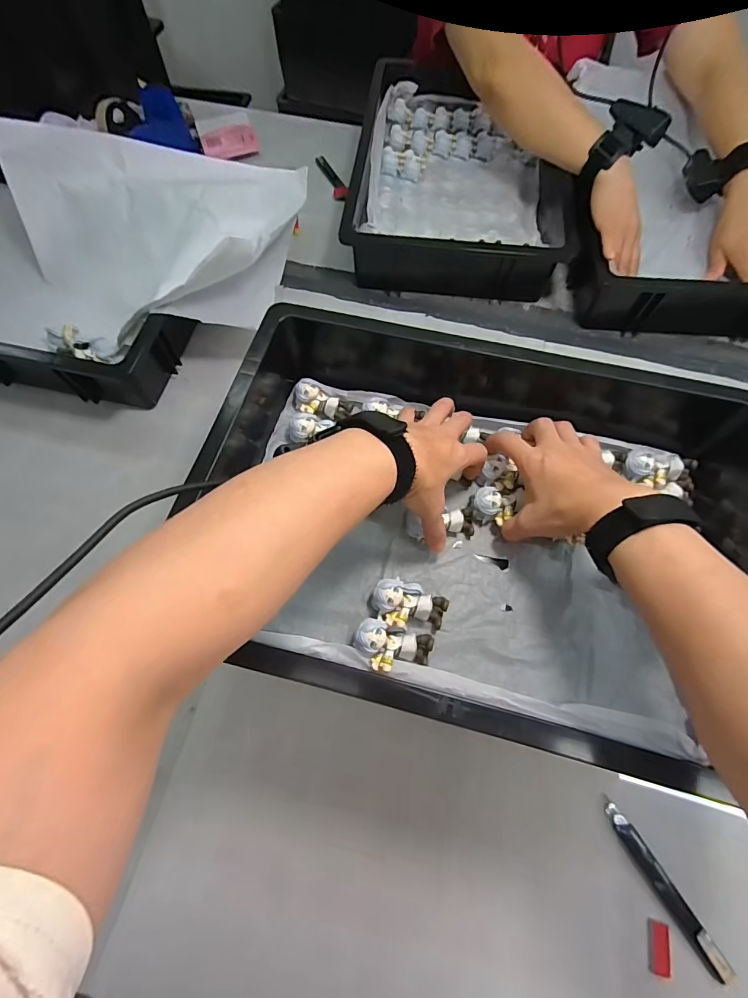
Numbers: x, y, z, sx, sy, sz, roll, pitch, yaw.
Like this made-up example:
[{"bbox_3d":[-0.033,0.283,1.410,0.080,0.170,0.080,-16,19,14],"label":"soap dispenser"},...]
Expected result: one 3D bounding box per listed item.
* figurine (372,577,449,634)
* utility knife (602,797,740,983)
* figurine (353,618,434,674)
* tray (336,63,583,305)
[{"bbox_3d":[0.030,0.089,0.361,0.060,0.025,0.038,8,67,3],"label":"figurine"},{"bbox_3d":[0.246,0.329,0.361,0.018,0.005,0.137,-30,71,-12],"label":"utility knife"},{"bbox_3d":[0.015,0.121,0.343,0.060,0.021,0.035,15,68,6],"label":"figurine"},{"bbox_3d":[0.134,-0.517,0.678,0.303,0.092,0.432,6,67,2],"label":"tray"}]

